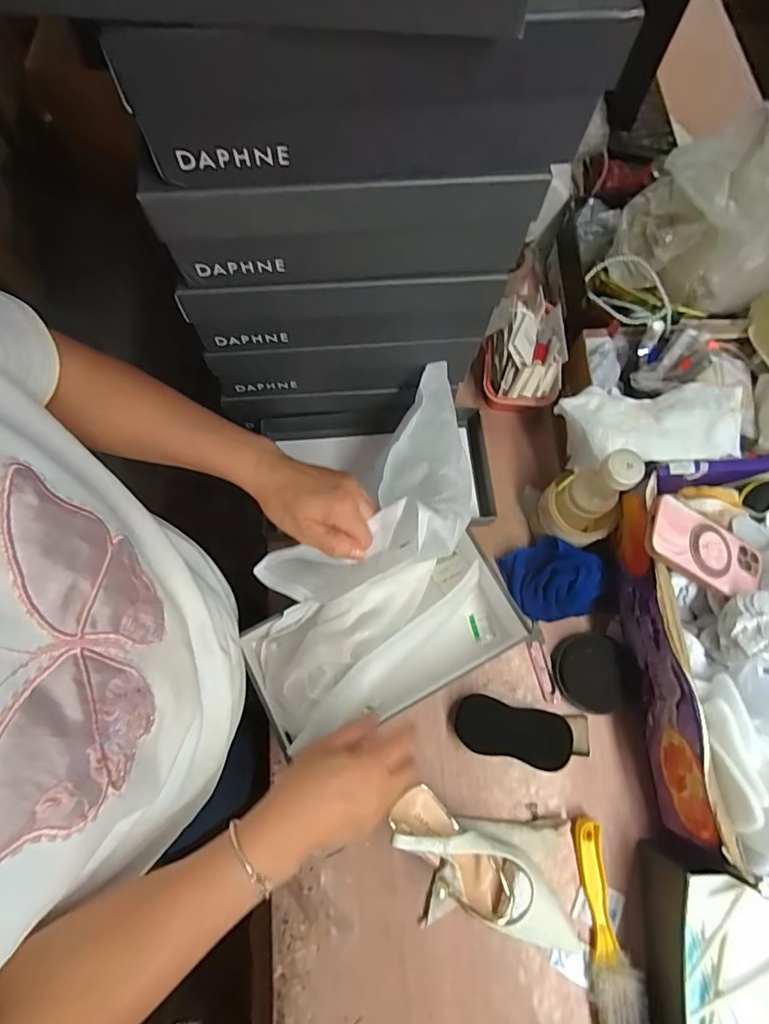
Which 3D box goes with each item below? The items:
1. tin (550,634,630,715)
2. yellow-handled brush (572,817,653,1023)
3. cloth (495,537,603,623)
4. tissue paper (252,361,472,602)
[{"bbox_3d":[0.247,0.195,0.609,0.084,0.020,0.087,0,73,-1],"label":"tin"},{"bbox_3d":[0.239,0.452,0.532,0.054,0.032,0.226,1,73,-1],"label":"yellow-handled brush"},{"bbox_3d":[0.211,0.083,0.630,0.099,0.055,0.109,-24,75,-8],"label":"cloth"},{"bbox_3d":[0.025,-0.039,0.513,0.141,0.117,0.310,30,59,8],"label":"tissue paper"}]

